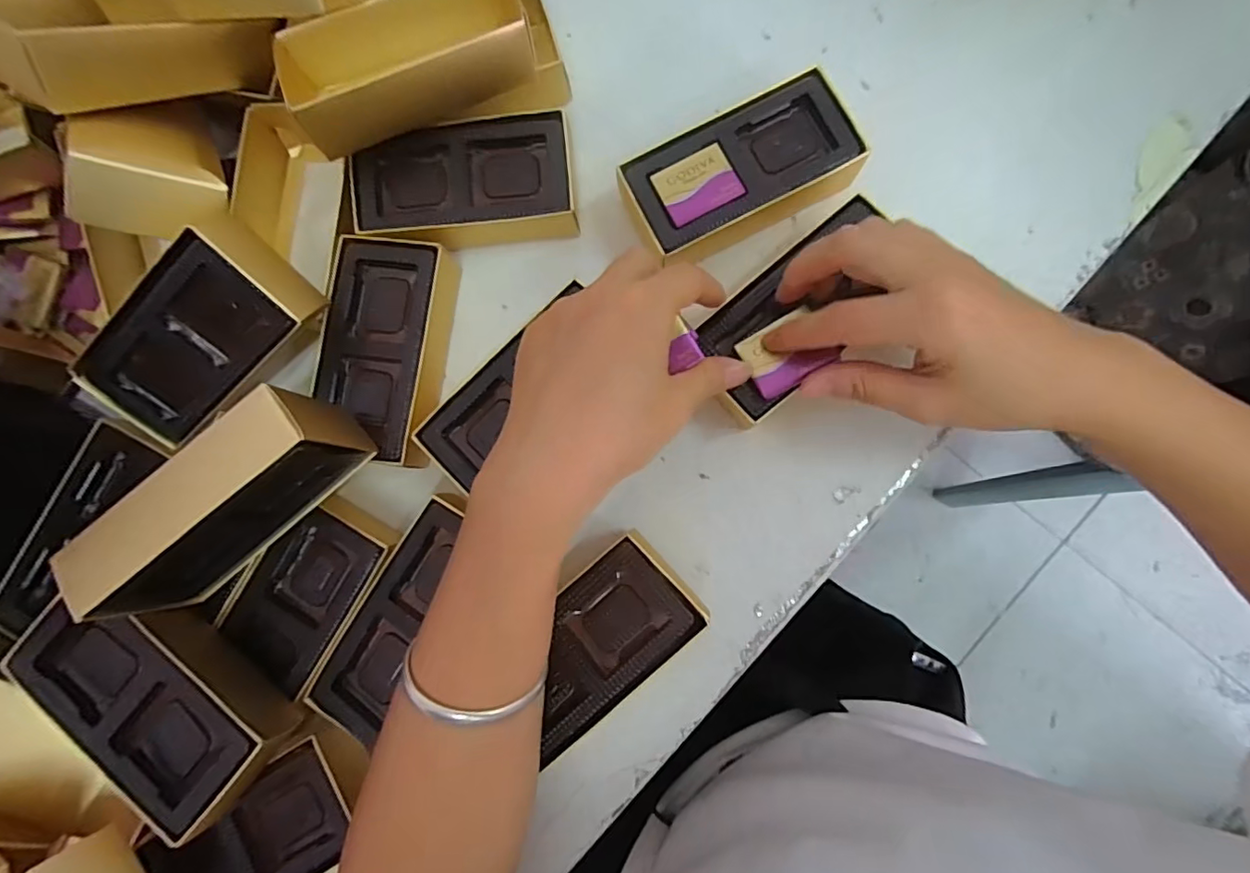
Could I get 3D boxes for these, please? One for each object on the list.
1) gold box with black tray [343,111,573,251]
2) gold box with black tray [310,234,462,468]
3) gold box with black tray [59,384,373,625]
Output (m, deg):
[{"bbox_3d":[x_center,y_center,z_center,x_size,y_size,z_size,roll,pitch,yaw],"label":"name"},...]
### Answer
[{"bbox_3d":[-0.084,-0.133,0.301,0.113,0.033,0.059,-7,84,3],"label":"gold box with black tray"},{"bbox_3d":[-0.125,-0.044,0.293,0.059,0.029,0.113,5,85,4],"label":"gold box with black tray"},{"bbox_3d":[-0.177,0.029,0.248,0.117,0.058,0.034,-40,84,-1],"label":"gold box with black tray"}]

